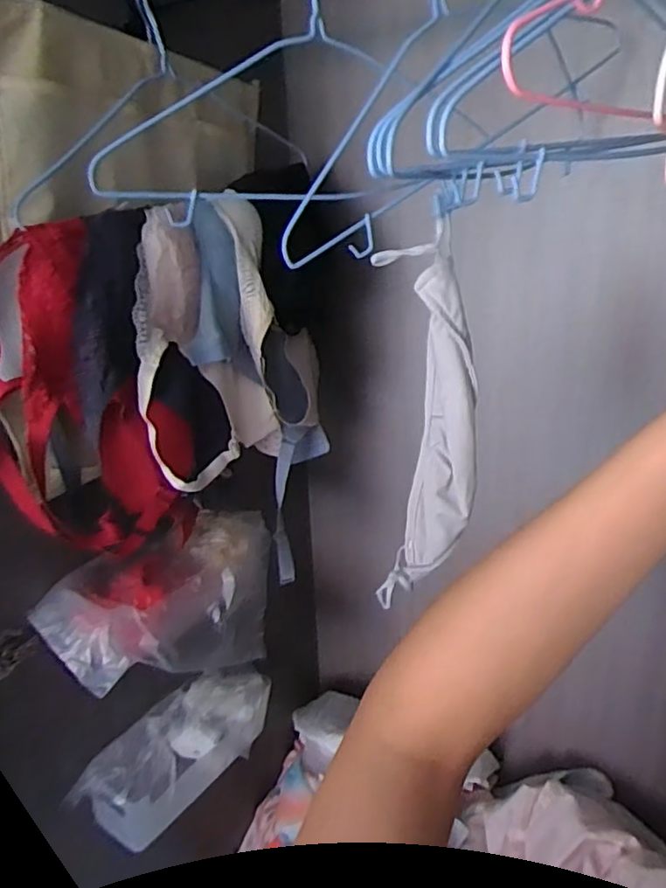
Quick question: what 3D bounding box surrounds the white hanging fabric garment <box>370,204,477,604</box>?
[{"bbox_3d":[0.075,0.001,0.446,0.040,0.295,0.075,-20,31,-37],"label":"white hanging fabric garment"}]

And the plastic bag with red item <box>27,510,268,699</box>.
[{"bbox_3d":[-0.184,0.193,0.711,0.115,0.155,0.280,16,26,42],"label":"plastic bag with red item"}]

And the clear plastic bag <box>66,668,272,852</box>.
[{"bbox_3d":[-0.199,0.399,0.809,0.096,0.096,0.280,11,23,34],"label":"clear plastic bag"}]

